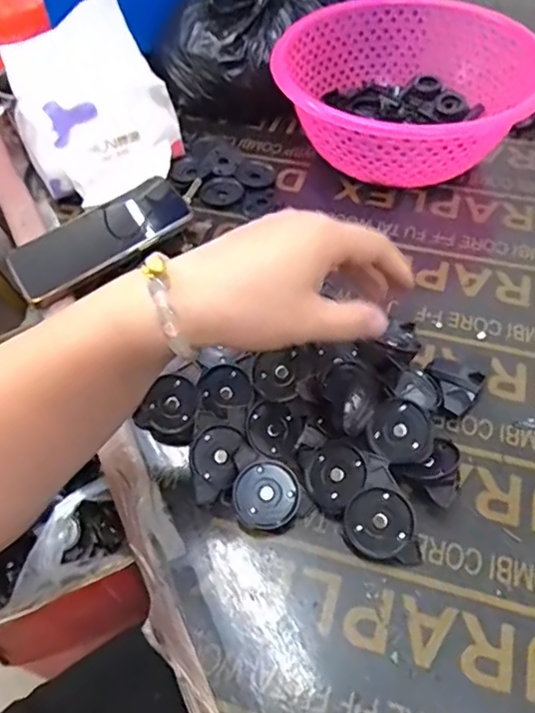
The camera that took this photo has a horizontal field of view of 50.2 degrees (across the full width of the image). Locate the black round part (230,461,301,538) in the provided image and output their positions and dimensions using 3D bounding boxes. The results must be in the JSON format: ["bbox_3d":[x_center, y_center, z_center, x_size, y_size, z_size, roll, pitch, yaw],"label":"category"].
[{"bbox_3d":[0.000,0.093,0.374,0.044,0.006,0.048,0,86,-5],"label":"black round part"}]

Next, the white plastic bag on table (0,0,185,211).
[{"bbox_3d":[-0.171,-0.249,0.557,0.141,0.127,0.137,-21,55,-12],"label":"white plastic bag on table"}]

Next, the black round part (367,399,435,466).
[{"bbox_3d":[0.091,0.052,0.386,0.043,0.007,0.043,0,70,-1],"label":"black round part"}]

